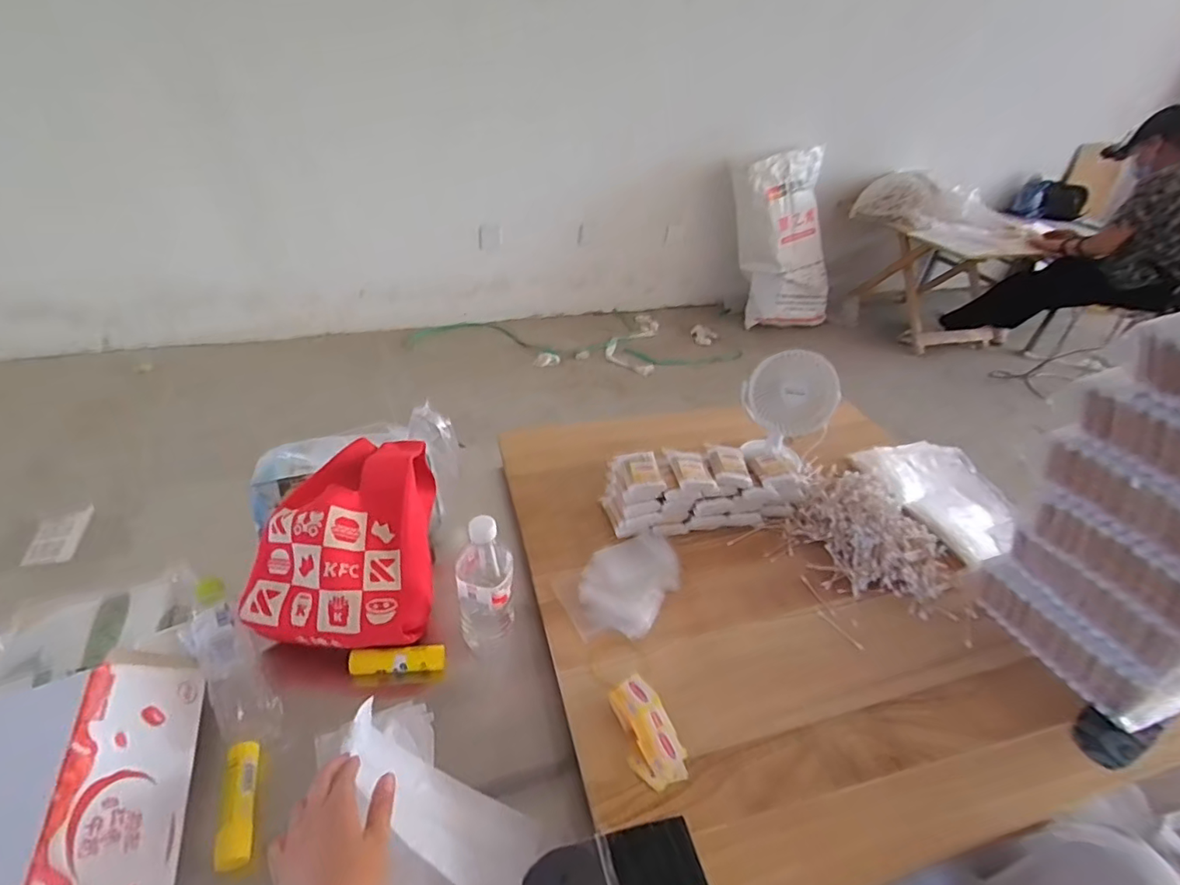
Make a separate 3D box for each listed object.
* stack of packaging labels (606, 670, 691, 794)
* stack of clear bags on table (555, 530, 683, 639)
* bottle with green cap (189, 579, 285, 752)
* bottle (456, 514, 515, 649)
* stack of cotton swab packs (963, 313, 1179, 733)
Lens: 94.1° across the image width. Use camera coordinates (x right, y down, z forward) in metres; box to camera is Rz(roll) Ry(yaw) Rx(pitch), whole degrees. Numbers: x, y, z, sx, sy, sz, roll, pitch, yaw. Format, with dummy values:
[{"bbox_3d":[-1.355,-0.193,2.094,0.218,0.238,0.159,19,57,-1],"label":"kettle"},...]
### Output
[{"bbox_3d":[0.064,0.321,0.614,0.059,0.013,0.112,-14,55,-23],"label":"stack of packaging labels"},{"bbox_3d":[0.056,0.199,0.779,0.190,0.008,0.142,-18,43,-27],"label":"stack of clear bags on table"},{"bbox_3d":[-0.449,0.258,0.676,0.057,0.065,0.236,-26,47,-34],"label":"bottle with green cap"},{"bbox_3d":[-0.127,0.179,0.675,0.068,0.218,0.063,-4,39,-12],"label":"bottle"},{"bbox_3d":[0.619,0.094,0.597,0.115,0.452,0.227,-6,39,-15],"label":"stack of cotton swab packs"}]

